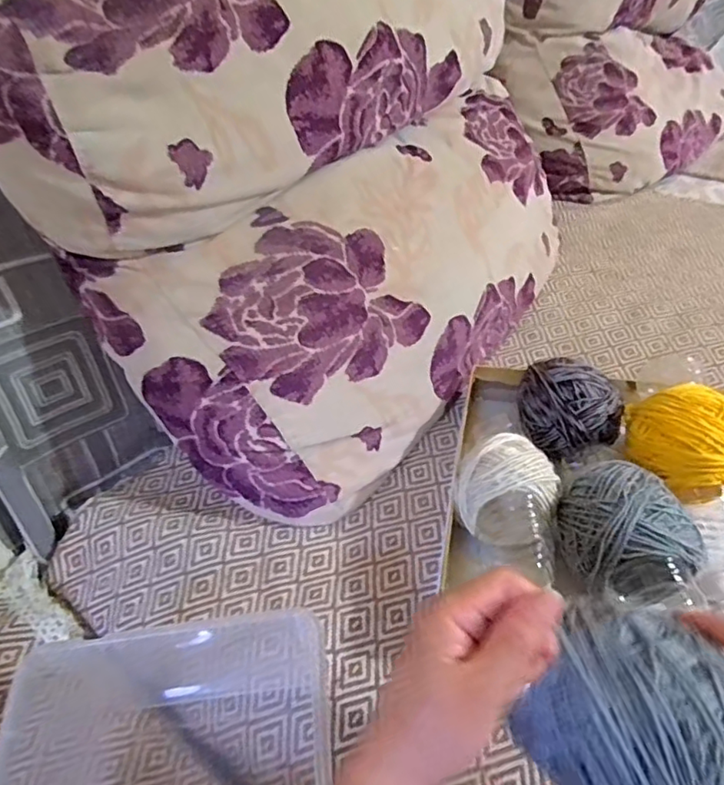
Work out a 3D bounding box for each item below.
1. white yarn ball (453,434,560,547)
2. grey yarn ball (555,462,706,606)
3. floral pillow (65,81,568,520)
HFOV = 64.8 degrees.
[{"bbox_3d":[0.121,0.092,0.487,0.081,0.086,0.079,-3,42,3],"label":"white yarn ball"},{"bbox_3d":[0.205,0.106,0.447,0.090,0.070,0.093,-3,42,3],"label":"grey yarn ball"},{"bbox_3d":[0.031,-0.134,0.634,0.231,0.230,0.581,26,50,30],"label":"floral pillow"}]

